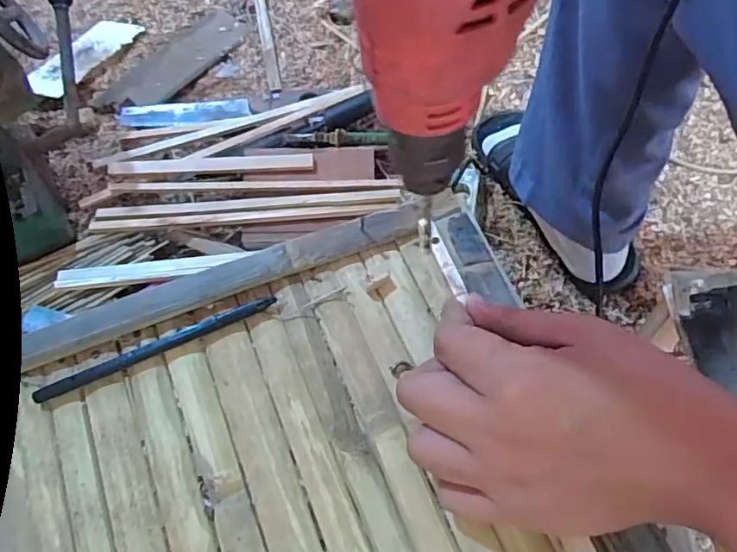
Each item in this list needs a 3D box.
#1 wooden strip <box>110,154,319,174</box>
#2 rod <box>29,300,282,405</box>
[{"bbox_3d":[-0.212,-0.151,0.769,0.273,0.008,0.025,-4,65,5],"label":"wooden strip"},{"bbox_3d":[-0.116,0.039,0.313,0.133,0.009,0.008,-25,65,-4],"label":"rod"}]

